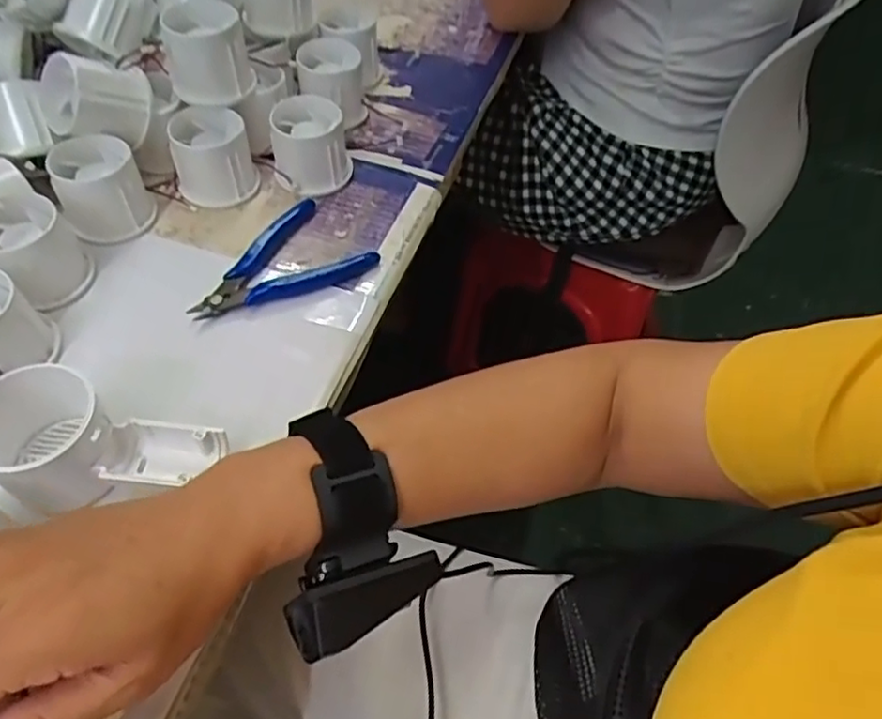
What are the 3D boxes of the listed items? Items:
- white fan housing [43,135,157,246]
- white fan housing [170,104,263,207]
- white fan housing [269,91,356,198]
[{"bbox_3d":[-0.229,-0.114,0.437,0.054,0.052,0.054,-18,56,-13],"label":"white fan housing"},{"bbox_3d":[-0.164,-0.144,0.462,0.056,0.050,0.053,-21,57,-15],"label":"white fan housing"},{"bbox_3d":[-0.098,-0.160,0.479,0.055,0.050,0.055,-12,55,-9],"label":"white fan housing"}]

